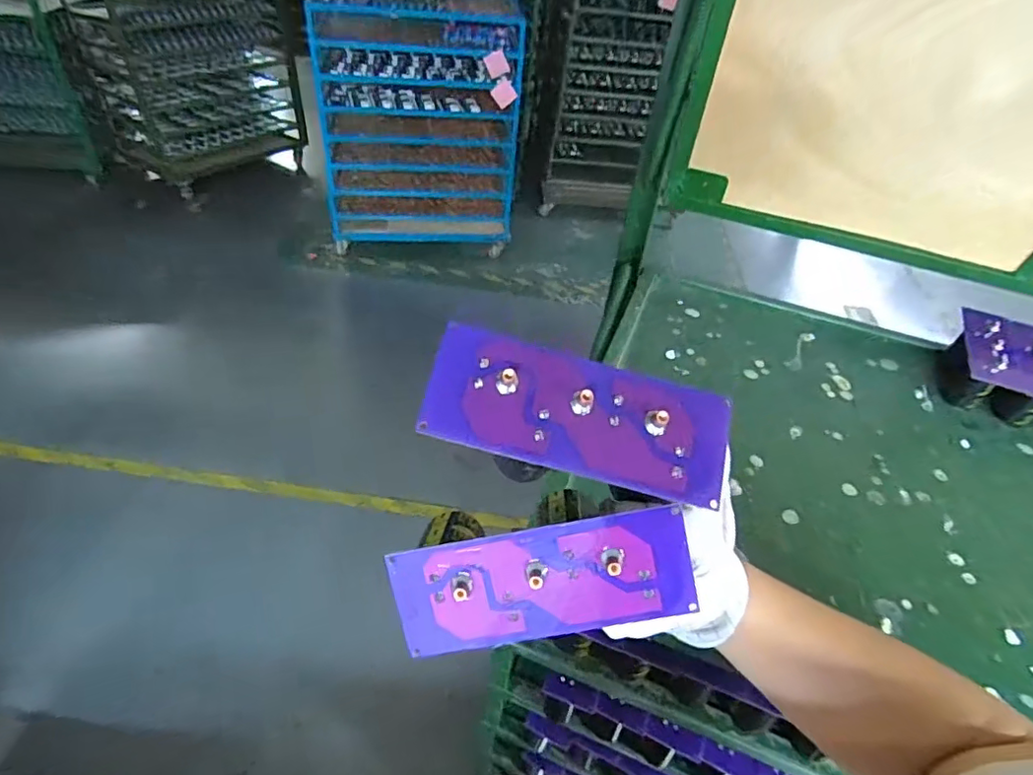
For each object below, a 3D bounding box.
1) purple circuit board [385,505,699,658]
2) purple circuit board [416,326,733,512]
[{"bbox_3d":[0.011,0.092,0.262,0.135,0.052,0.005,-11,6,6],"label":"purple circuit board"},{"bbox_3d":[0.029,0.011,0.254,0.134,0.004,0.053,16,72,-2],"label":"purple circuit board"}]

